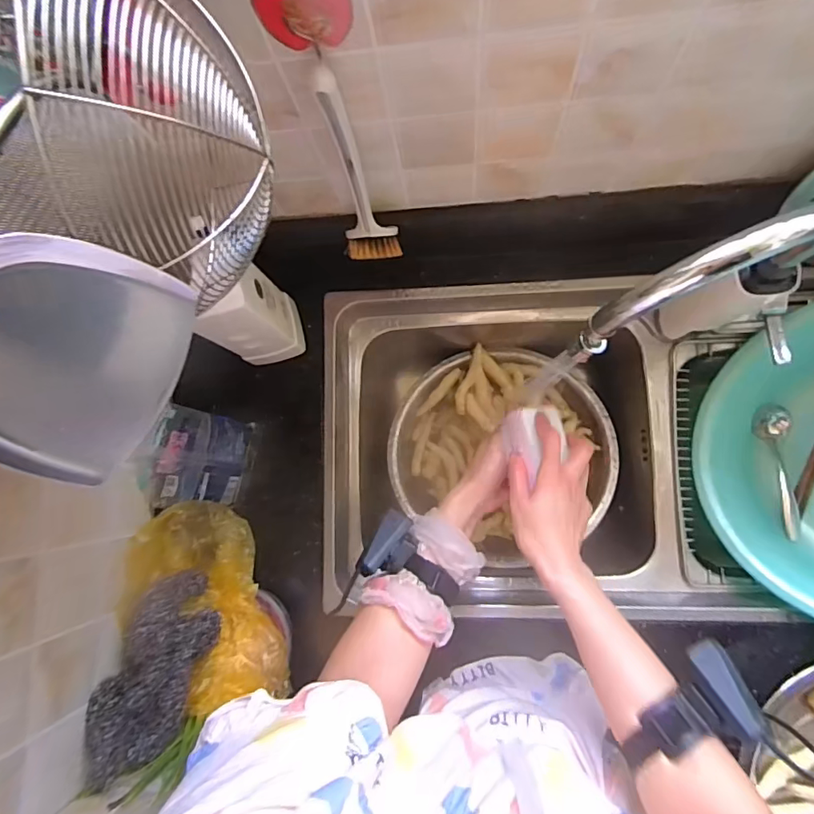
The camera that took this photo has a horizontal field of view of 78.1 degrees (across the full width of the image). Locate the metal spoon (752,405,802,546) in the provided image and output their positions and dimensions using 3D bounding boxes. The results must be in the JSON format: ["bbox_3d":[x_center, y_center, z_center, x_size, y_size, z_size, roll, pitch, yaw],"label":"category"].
[{"bbox_3d":[0.509,0.084,0.676,0.042,0.026,0.177,-7,82,6],"label":"metal spoon"}]

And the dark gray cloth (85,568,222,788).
[{"bbox_3d":[-0.253,0.261,0.503,0.076,0.057,0.184,9,62,8],"label":"dark gray cloth"}]

